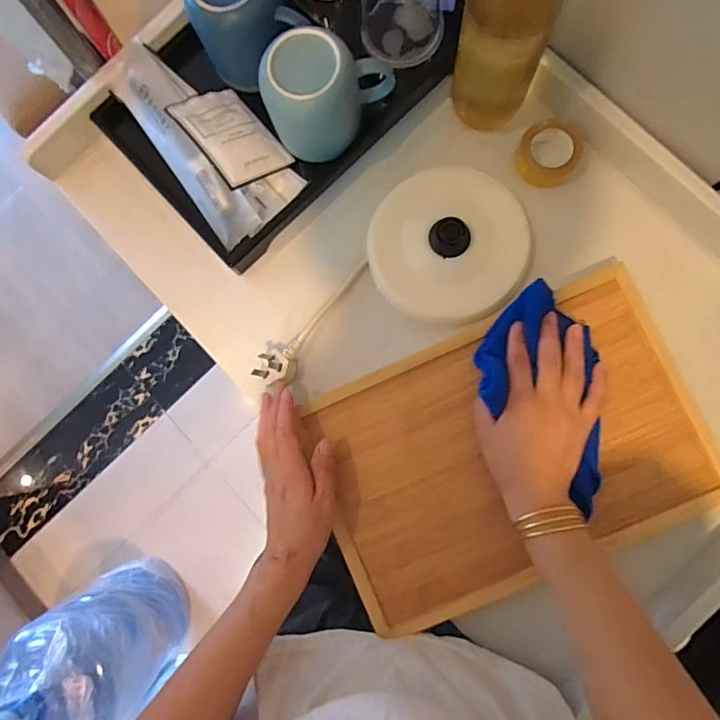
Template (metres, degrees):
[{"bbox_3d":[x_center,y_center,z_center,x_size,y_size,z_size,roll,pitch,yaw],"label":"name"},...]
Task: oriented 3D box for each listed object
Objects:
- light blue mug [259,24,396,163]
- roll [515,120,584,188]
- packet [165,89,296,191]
[{"bbox_3d":[-0.026,-0.236,0.410,0.108,0.078,0.076,-9,84,4],"label":"light blue mug"},{"bbox_3d":[0.176,-0.191,0.439,0.050,0.031,0.055,0,85,5],"label":"roll"},{"bbox_3d":[-0.122,-0.214,0.445,0.070,0.011,0.101,-35,81,-29],"label":"packet"}]

